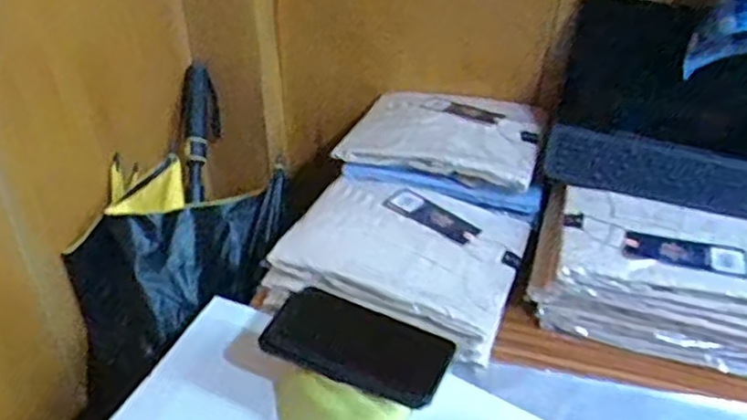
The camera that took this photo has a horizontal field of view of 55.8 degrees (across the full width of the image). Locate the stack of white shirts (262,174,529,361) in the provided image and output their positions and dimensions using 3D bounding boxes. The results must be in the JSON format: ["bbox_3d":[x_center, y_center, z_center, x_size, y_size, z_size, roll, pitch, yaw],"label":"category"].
[{"bbox_3d":[0.035,0.052,0.833,0.258,0.079,0.217,15,40,14],"label":"stack of white shirts"}]

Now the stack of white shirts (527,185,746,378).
[{"bbox_3d":[0.323,0.073,0.797,0.266,0.116,0.174,13,40,11],"label":"stack of white shirts"}]

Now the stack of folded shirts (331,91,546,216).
[{"bbox_3d":[0.104,-0.106,0.975,0.266,0.045,0.211,12,39,10],"label":"stack of folded shirts"}]

